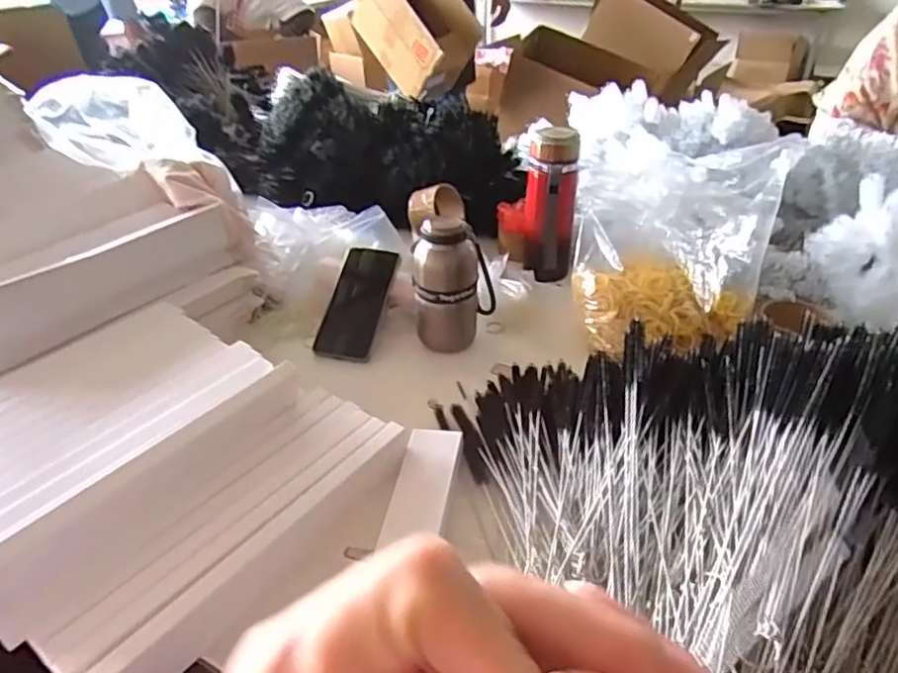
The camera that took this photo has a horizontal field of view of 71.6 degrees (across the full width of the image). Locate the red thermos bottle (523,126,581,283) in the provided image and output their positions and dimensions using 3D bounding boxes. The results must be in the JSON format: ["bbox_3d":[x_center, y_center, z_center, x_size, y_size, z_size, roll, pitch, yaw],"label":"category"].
[{"bbox_3d":[0.140,-0.179,0.875,0.073,0.206,0.056,2,34,4],"label":"red thermos bottle"}]

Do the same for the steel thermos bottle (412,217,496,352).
[{"bbox_3d":[0.005,-0.068,0.763,0.068,0.162,0.086,25,42,32],"label":"steel thermos bottle"}]

